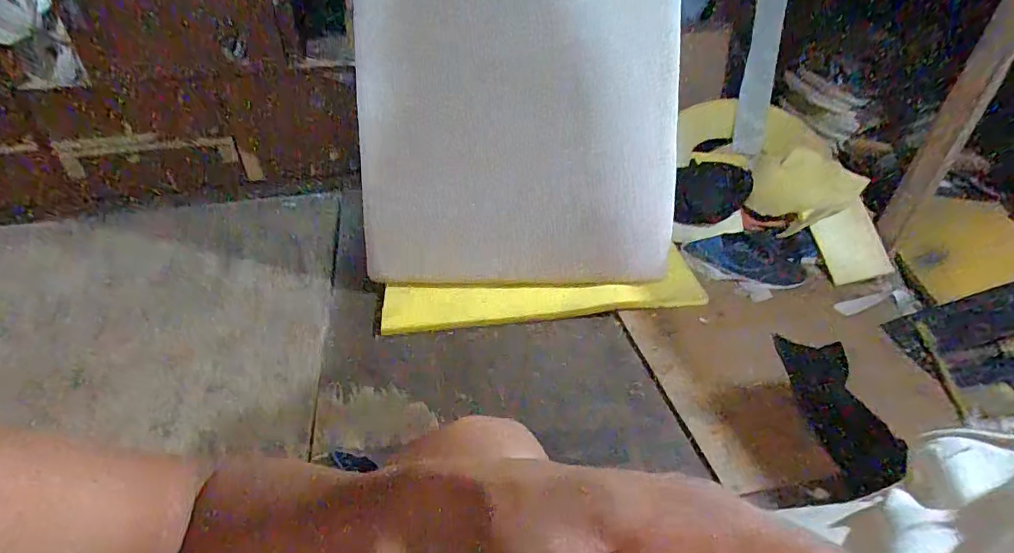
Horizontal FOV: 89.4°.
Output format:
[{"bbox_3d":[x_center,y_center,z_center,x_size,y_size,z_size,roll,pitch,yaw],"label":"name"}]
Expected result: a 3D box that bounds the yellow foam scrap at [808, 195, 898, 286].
[{"bbox_3d":[0.750,-0.067,1.122,0.112,0.159,0.017,-24,-6,27],"label":"yellow foam scrap"}]

